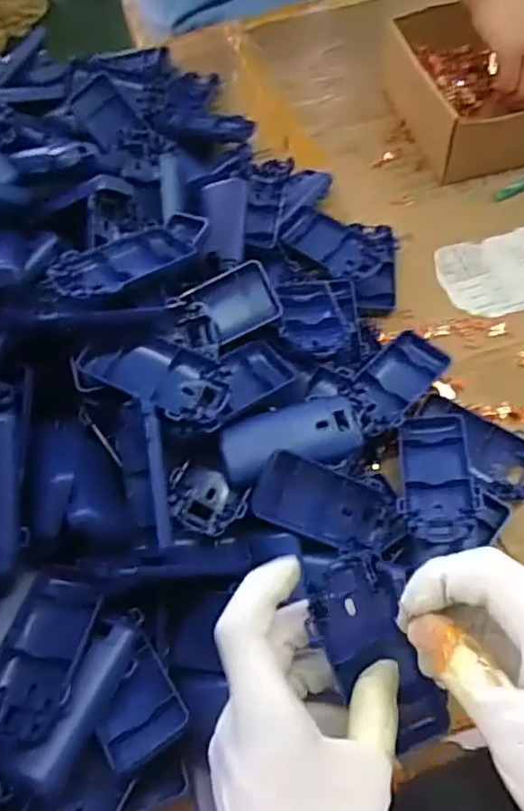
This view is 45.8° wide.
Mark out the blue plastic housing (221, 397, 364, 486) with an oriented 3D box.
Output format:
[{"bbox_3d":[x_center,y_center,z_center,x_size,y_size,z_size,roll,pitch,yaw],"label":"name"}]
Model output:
[{"bbox_3d":[0.020,0.025,0.418,0.093,0.028,0.045,-16,61,-5],"label":"blue plastic housing"}]

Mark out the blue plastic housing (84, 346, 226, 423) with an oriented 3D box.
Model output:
[{"bbox_3d":[-0.066,-0.015,0.402,0.088,0.021,0.041,25,65,16],"label":"blue plastic housing"}]

